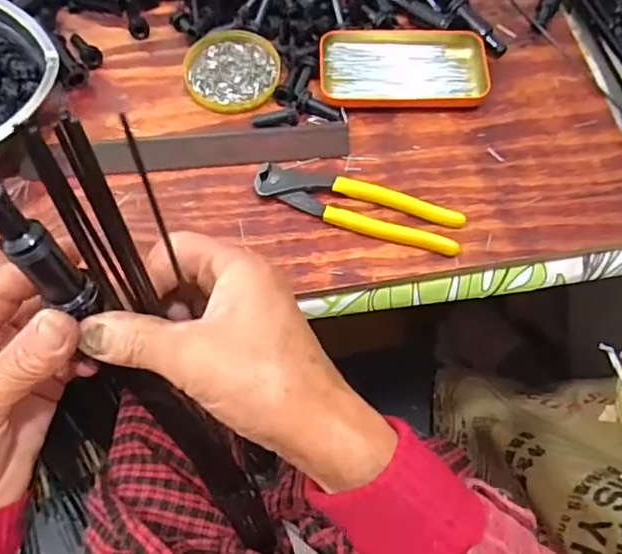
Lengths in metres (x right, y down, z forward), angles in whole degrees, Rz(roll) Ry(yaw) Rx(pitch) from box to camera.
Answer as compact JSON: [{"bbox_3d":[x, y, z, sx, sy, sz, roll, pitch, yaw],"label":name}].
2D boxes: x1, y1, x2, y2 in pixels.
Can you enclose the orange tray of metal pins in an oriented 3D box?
[{"bbox_3d":[0.080,-0.186,0.509,0.142,0.015,0.077,-2,66,-2],"label":"orange tray of metal pins"}]

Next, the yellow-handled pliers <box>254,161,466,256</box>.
[{"bbox_3d":[0.036,-0.055,0.455,0.162,0.013,0.039,16,67,6],"label":"yellow-handled pliers"}]

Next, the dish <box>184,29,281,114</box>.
[{"bbox_3d":[-0.069,-0.182,0.514,0.081,0.006,0.087,0,66,-1],"label":"dish"}]

